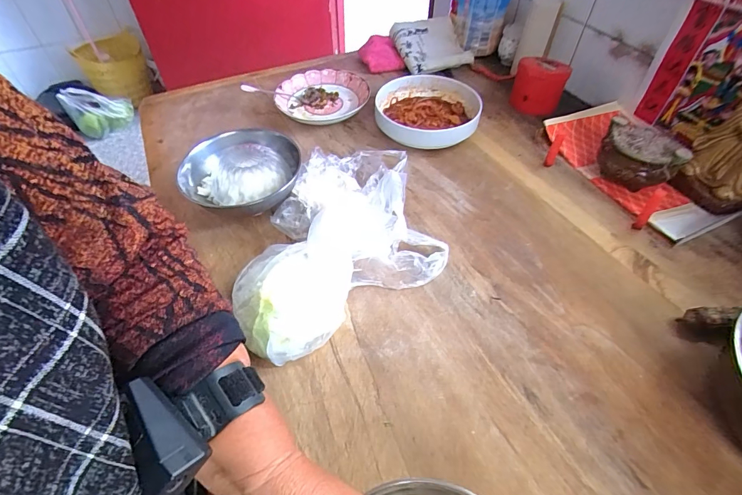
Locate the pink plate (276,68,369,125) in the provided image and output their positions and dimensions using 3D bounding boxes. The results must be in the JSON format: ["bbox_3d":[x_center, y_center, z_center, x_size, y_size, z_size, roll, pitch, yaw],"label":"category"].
[{"bbox_3d":[-0.100,-0.333,0.845,0.191,0.039,0.178,-1,50,1],"label":"pink plate"}]

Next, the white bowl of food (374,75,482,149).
[{"bbox_3d":[0.113,-0.275,0.781,0.195,0.055,0.214,-1,50,1],"label":"white bowl of food"}]

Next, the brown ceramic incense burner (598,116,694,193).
[{"bbox_3d":[0.448,-0.153,0.652,0.105,0.077,0.099,9,53,12],"label":"brown ceramic incense burner"}]

